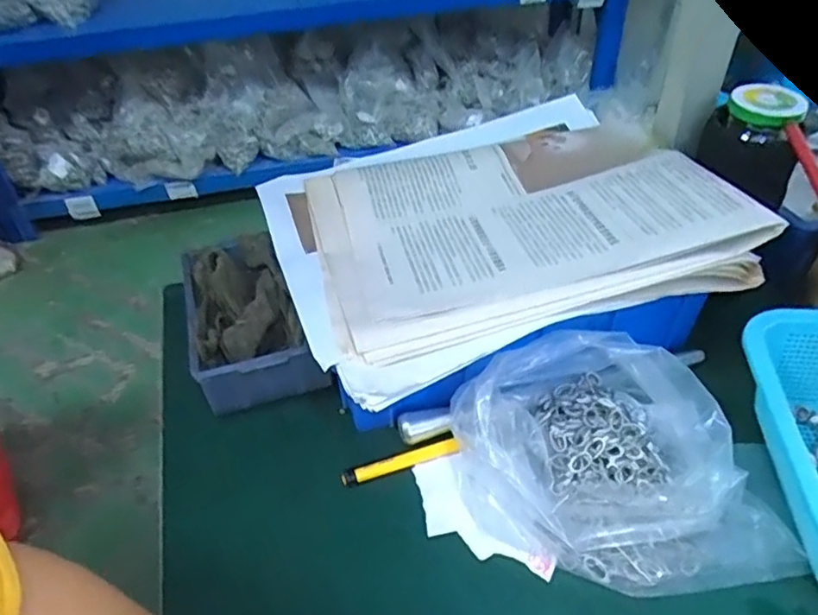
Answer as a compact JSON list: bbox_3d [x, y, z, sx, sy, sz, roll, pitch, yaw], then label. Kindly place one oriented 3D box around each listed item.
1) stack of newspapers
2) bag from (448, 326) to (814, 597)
[{"bbox_3d":[0.061,-0.063,0.433,0.298,0.033,0.222,-18,44,-11],"label":"stack of newspapers"},{"bbox_3d":[0.132,0.087,0.369,0.204,0.073,0.132,14,45,20],"label":"bag"}]

